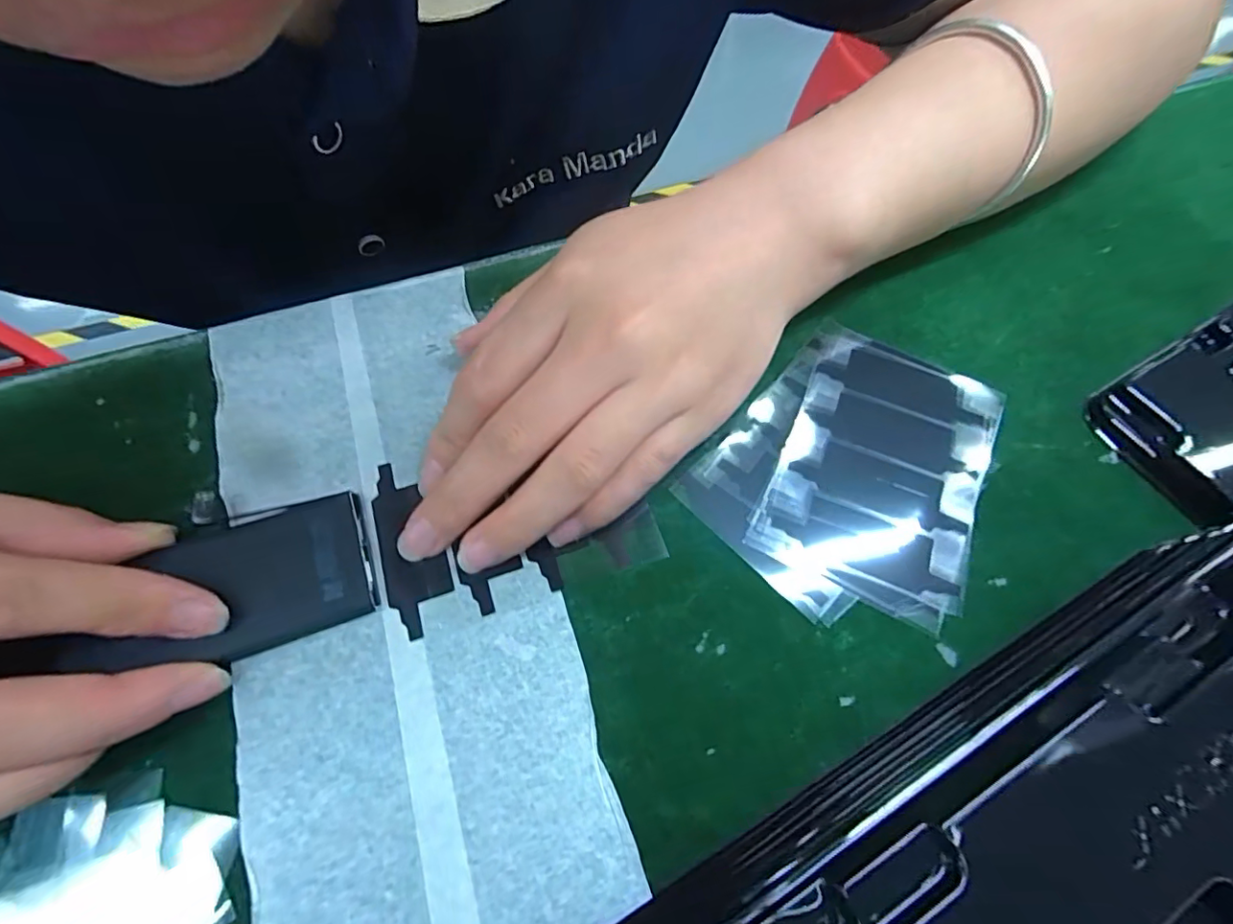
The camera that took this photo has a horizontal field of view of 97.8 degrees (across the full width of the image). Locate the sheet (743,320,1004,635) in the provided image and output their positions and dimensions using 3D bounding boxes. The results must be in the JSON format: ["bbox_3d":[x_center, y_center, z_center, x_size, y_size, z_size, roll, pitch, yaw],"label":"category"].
[{"bbox_3d":[0.087,-0.001,0.178,0.064,0.004,0.094,23,65,10],"label":"sheet"}]

